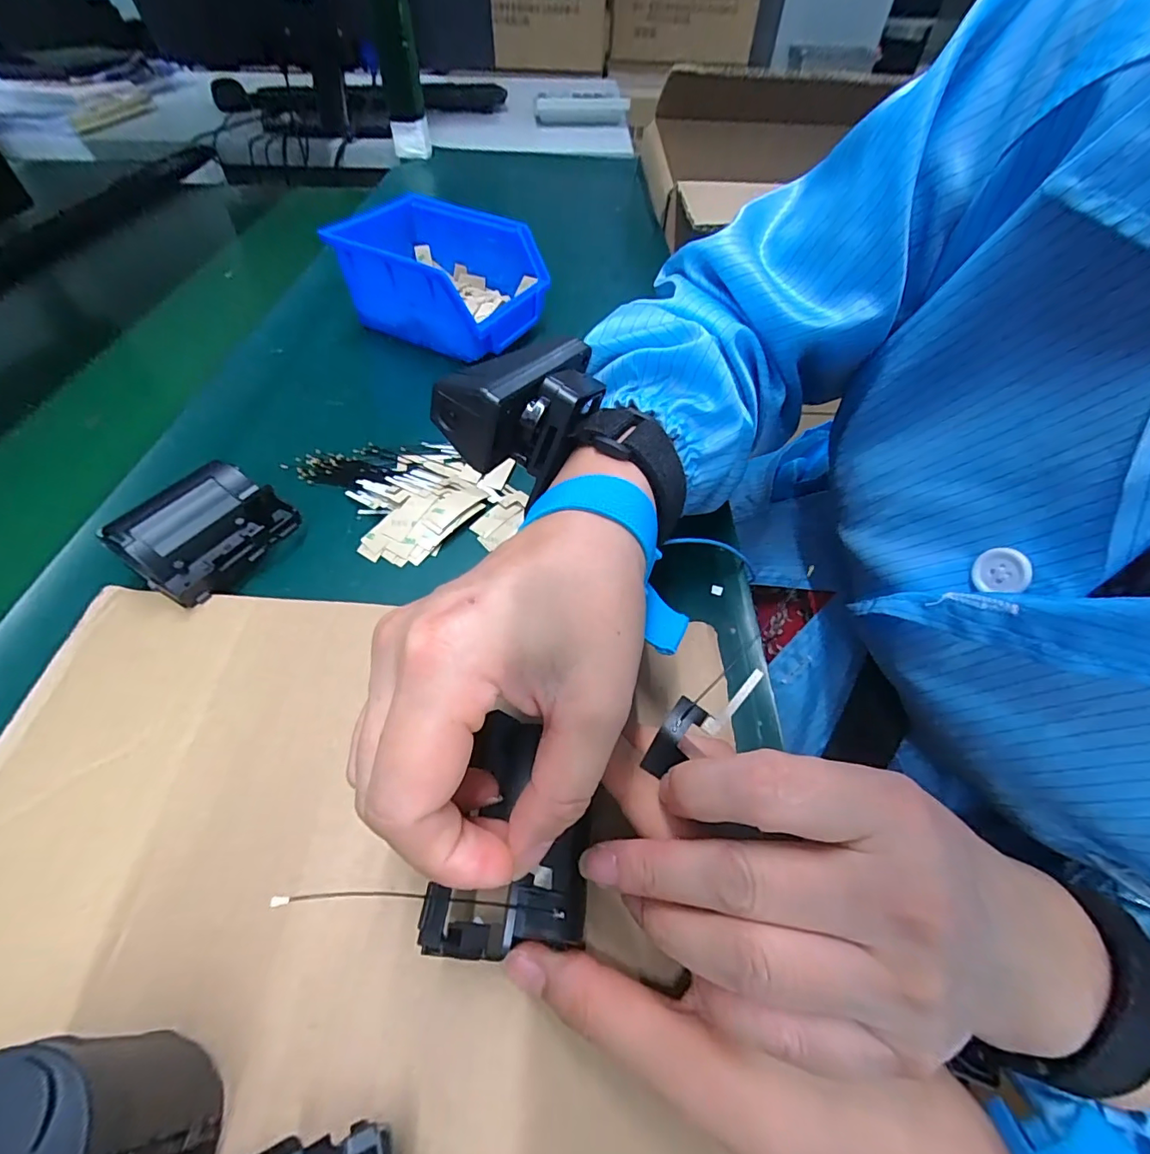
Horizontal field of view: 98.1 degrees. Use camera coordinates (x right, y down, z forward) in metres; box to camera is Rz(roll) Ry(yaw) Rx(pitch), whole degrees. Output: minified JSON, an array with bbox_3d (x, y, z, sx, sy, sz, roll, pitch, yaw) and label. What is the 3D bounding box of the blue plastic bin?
[{"bbox_3d":[-0.112,-0.243,0.404,0.162,0.067,0.114,25,54,15],"label":"blue plastic bin"}]

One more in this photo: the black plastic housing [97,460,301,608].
[{"bbox_3d":[-0.184,-0.025,0.252,0.050,0.036,0.072,35,57,21],"label":"black plastic housing"}]

